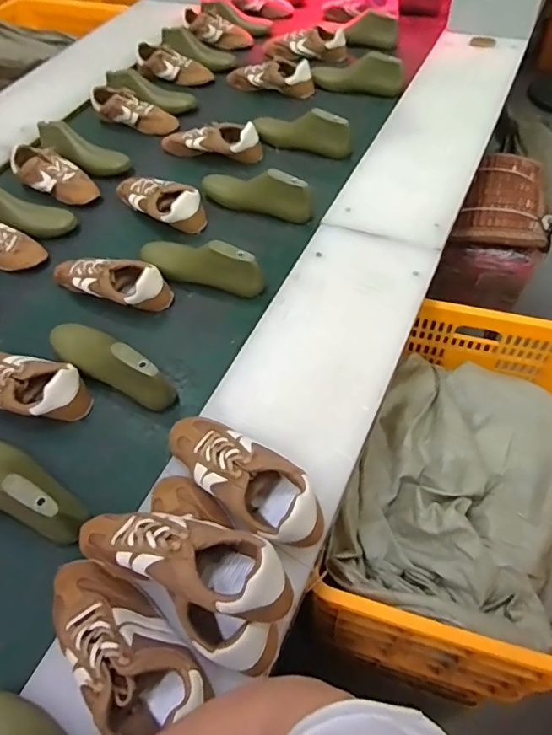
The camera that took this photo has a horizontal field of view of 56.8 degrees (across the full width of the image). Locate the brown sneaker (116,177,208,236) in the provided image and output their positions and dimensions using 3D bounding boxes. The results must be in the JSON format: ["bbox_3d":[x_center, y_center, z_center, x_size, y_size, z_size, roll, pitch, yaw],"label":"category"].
[{"bbox_3d":[-0.261,-0.372,1.132,0.240,0.069,0.095,33,63,24],"label":"brown sneaker"}]

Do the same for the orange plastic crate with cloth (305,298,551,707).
[{"bbox_3d":[0.354,0.229,0.968,0.388,0.334,0.612,14,57,13],"label":"orange plastic crate with cloth"}]

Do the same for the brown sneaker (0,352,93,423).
[{"bbox_3d":[-0.437,0.024,0.847,0.260,0.065,0.101,15,57,14],"label":"brown sneaker"}]

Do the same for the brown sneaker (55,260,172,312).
[{"bbox_3d":[-0.327,-0.173,0.990,0.258,0.076,0.095,19,58,16],"label":"brown sneaker"}]

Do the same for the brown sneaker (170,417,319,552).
[{"bbox_3d":[-0.047,0.140,0.670,0.250,0.070,0.092,36,64,25],"label":"brown sneaker"}]

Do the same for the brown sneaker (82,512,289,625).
[{"bbox_3d":[-0.108,0.202,0.556,0.258,0.091,0.082,17,57,15],"label":"brown sneaker"}]

